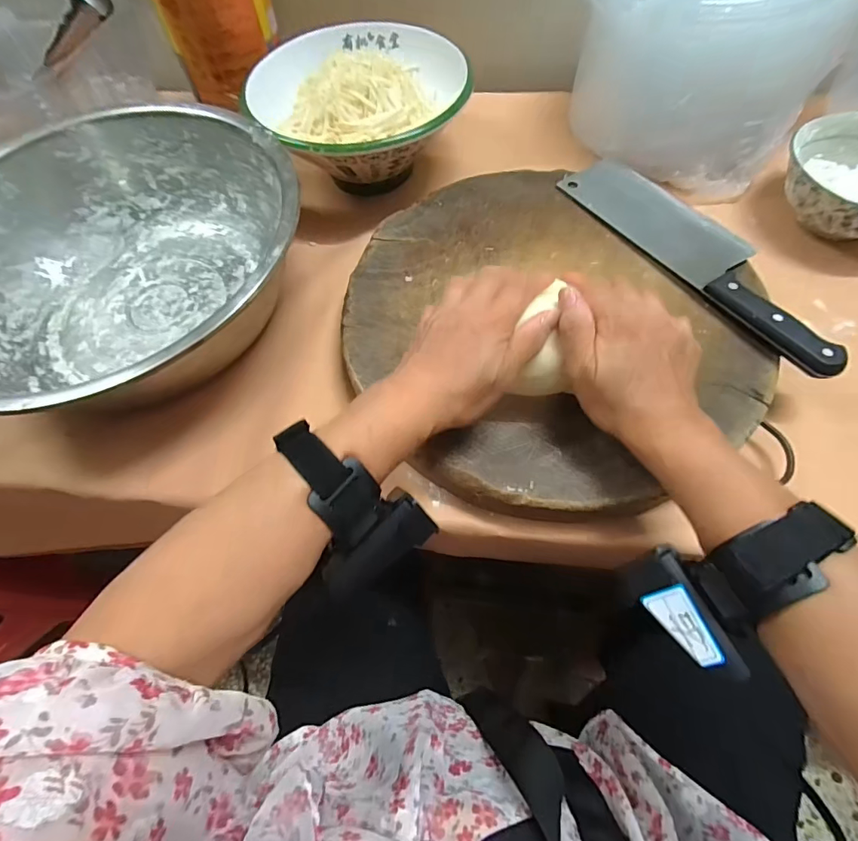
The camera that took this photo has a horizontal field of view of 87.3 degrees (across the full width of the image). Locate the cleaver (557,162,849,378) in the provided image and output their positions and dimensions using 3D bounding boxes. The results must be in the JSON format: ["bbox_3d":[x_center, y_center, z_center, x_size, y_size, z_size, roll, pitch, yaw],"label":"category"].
[{"bbox_3d":[0.240,-0.154,0.397,0.076,0.021,0.286,-30,65,-11],"label":"cleaver"}]

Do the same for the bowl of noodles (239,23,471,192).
[{"bbox_3d":[-0.072,-0.335,0.502,0.219,0.107,0.228,-2,63,3],"label":"bowl of noodles"}]

